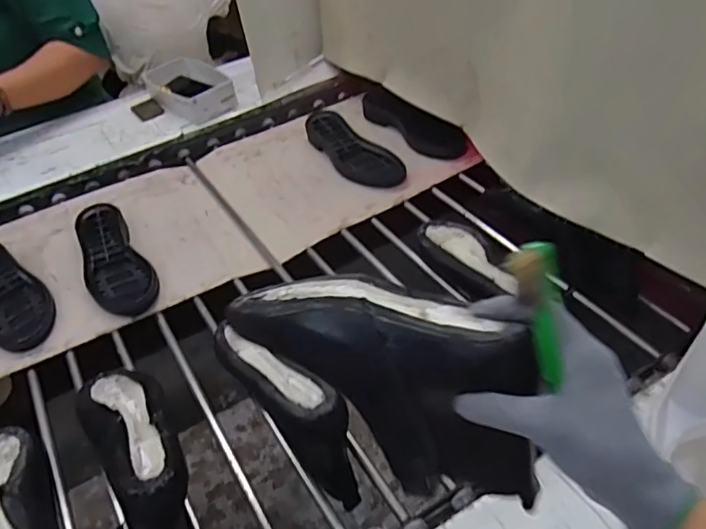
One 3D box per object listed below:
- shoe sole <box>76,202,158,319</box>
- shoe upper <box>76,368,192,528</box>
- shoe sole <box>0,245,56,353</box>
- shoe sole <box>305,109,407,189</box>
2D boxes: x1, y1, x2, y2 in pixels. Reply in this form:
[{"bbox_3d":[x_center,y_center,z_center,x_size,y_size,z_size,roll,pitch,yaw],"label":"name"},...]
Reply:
[{"bbox_3d":[-0.363,-0.010,0.834,0.087,0.031,0.241,-28,48,-19],"label":"shoe sole"},{"bbox_3d":[-0.224,0.182,0.583,0.081,0.100,0.256,-30,49,-20],"label":"shoe upper"},{"bbox_3d":[-0.506,0.036,0.811,0.086,0.024,0.255,-34,50,-24],"label":"shoe sole"},{"bbox_3d":[-0.006,-0.204,0.984,0.085,0.027,0.250,-28,48,-19],"label":"shoe sole"}]

